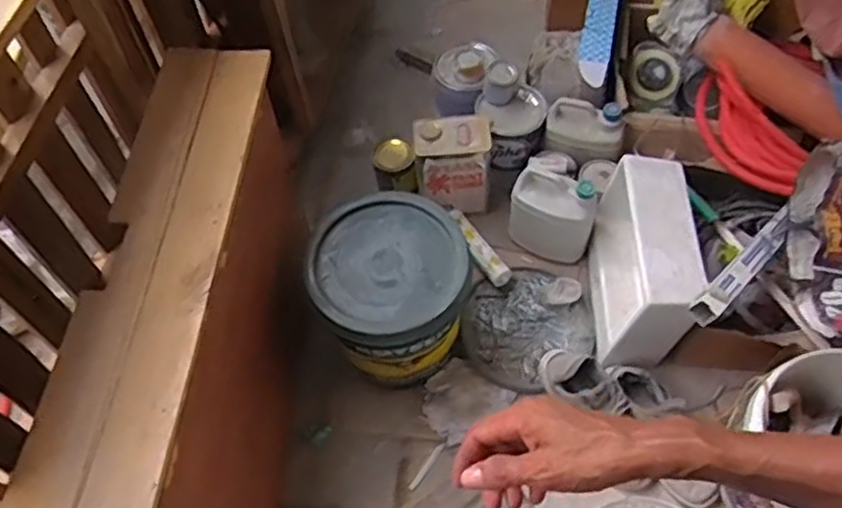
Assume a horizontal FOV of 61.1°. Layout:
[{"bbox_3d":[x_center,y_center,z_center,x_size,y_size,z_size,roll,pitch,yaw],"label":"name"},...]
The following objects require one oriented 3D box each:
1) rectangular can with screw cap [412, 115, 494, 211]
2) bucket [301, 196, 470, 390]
[{"bbox_3d":[0.077,-0.208,1.640,0.171,0.205,0.121,-5,58,-1],"label":"rectangular can with screw cap"},{"bbox_3d":[-0.063,0.078,1.397,0.295,0.276,0.288,-1,58,2],"label":"bucket"}]

